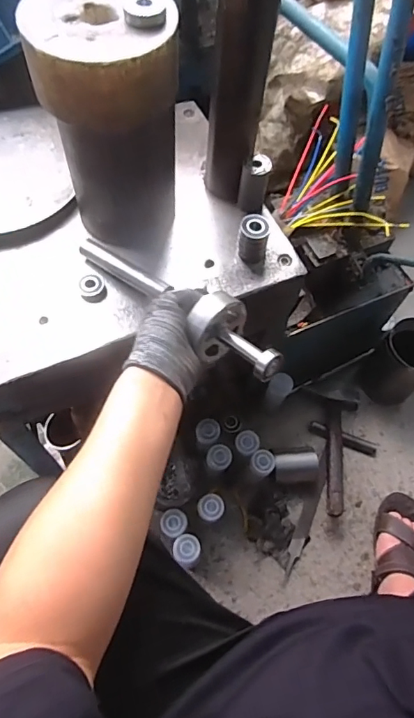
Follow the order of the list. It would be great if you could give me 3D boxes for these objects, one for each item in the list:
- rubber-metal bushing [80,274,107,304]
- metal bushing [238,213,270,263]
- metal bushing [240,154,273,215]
[{"bbox_3d":[-0.144,-0.089,0.595,0.032,0.018,0.031,2,63,-3],"label":"rubber-metal bushing"},{"bbox_3d":[0.061,-0.159,0.622,0.038,0.043,0.046,11,63,2],"label":"metal bushing"},{"bbox_3d":[0.066,-0.238,0.650,0.034,0.071,0.036,2,63,-3],"label":"metal bushing"}]

